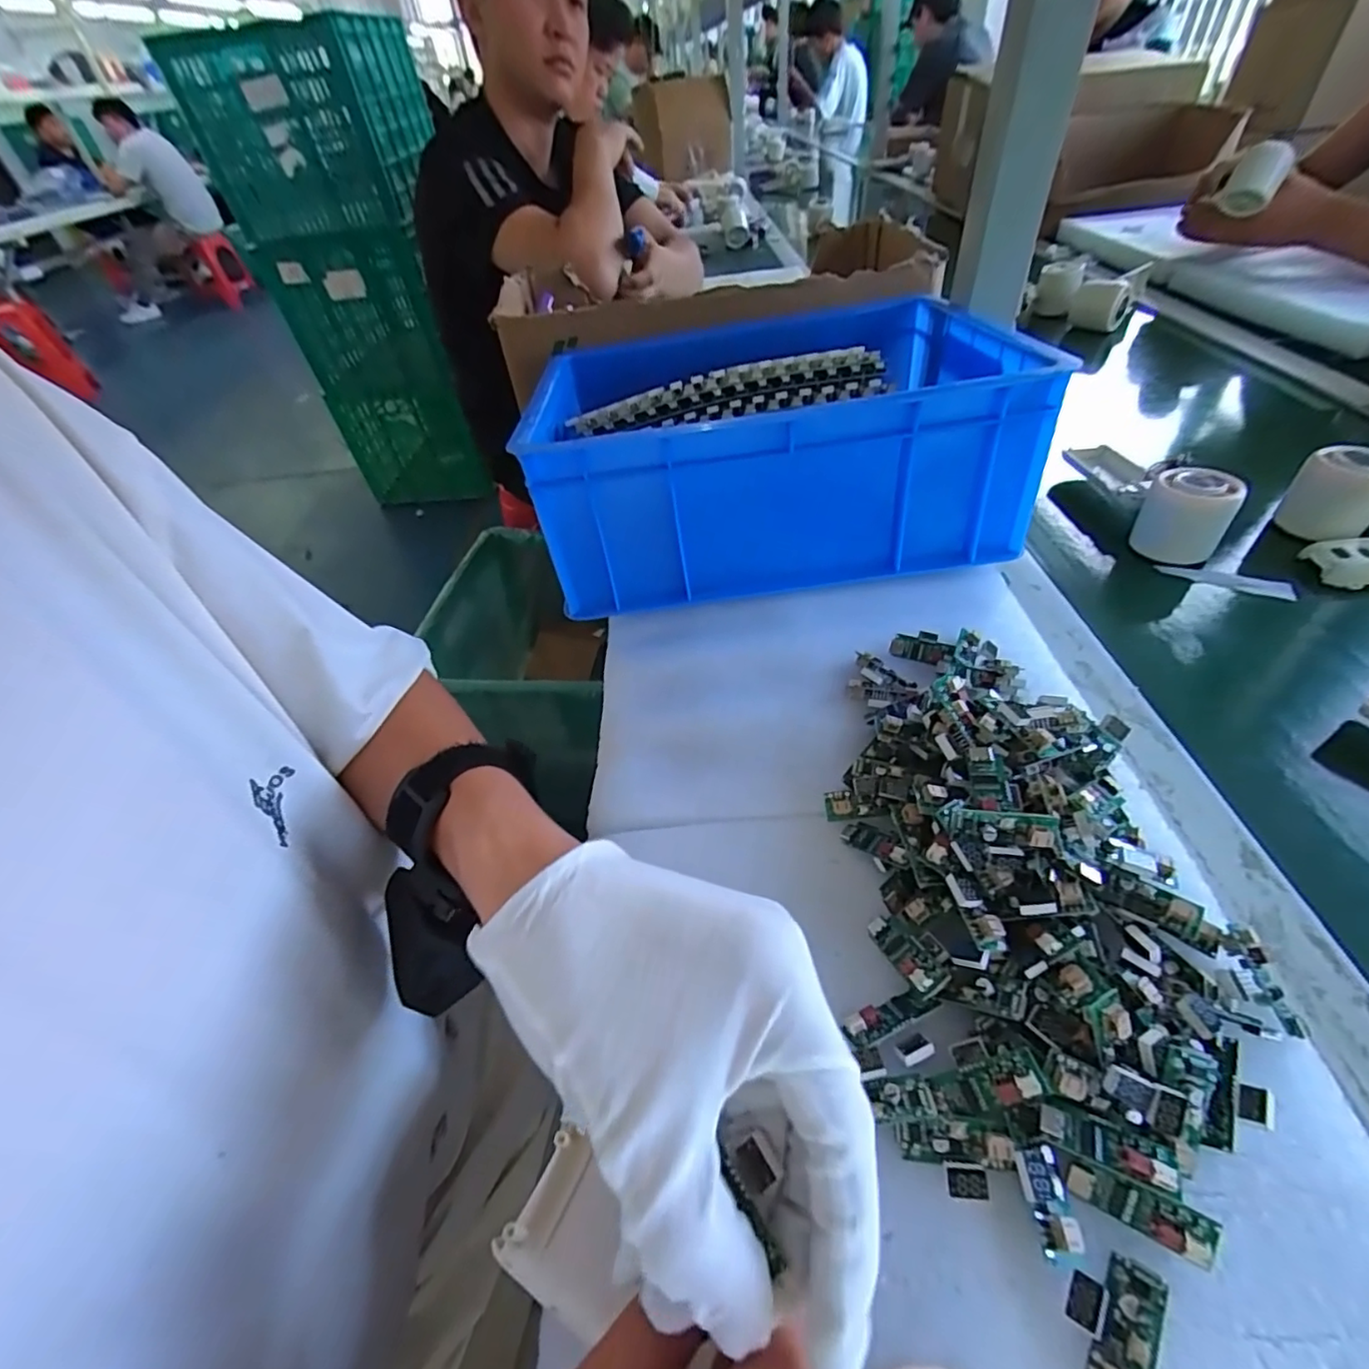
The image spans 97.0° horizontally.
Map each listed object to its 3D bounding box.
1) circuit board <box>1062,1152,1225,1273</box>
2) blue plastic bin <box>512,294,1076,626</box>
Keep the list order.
[{"bbox_3d":[0.141,0.164,0.192,0.041,0.011,0.012,19,52,24],"label":"circuit board"},{"bbox_3d":[0.059,-0.201,0.484,0.318,0.135,0.271,-7,46,1],"label":"blue plastic bin"}]

